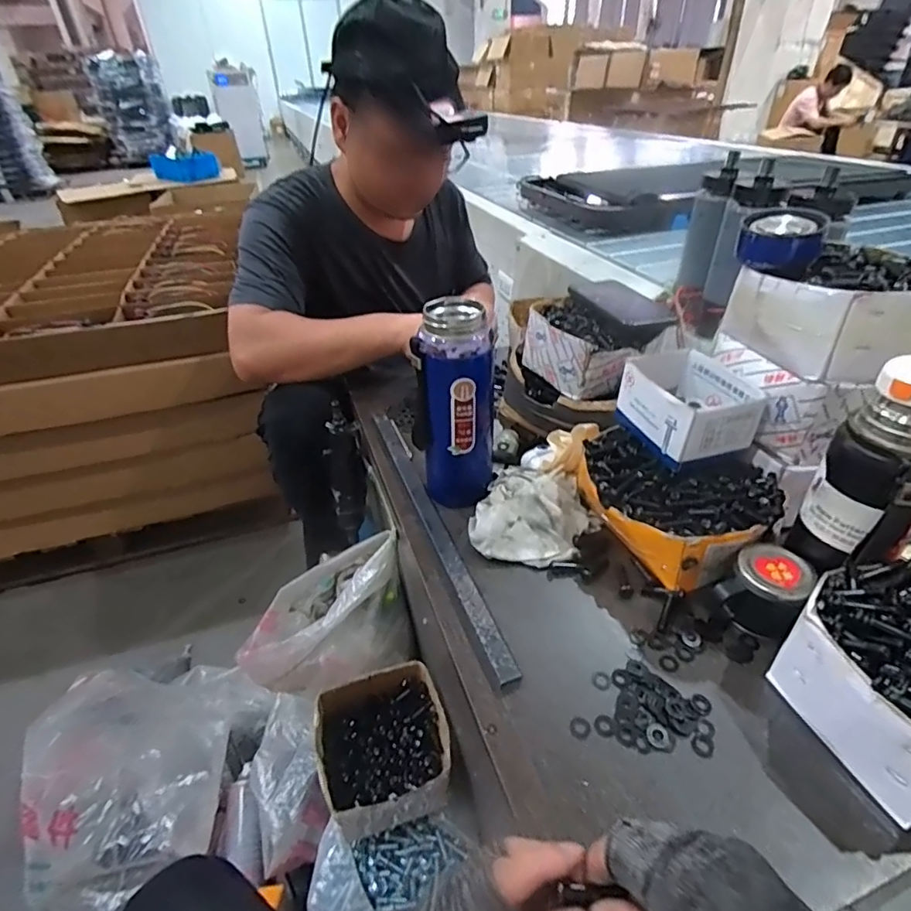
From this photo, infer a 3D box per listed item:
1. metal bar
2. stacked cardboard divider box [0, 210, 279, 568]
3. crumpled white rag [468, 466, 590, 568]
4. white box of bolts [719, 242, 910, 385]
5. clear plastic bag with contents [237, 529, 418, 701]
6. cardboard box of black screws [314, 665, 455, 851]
[{"bbox_3d":[-0.033,0.063,0.587,0.024,0.014,0.432,-14,38,-15],"label":"metal bar"},{"bbox_3d":[-1.047,-0.250,1.470,0.870,0.565,1.011,-12,38,-13],"label":"stacked cardboard divider box"},{"bbox_3d":[0.085,0.059,0.564,0.108,0.033,0.132,12,39,18],"label":"crumpled white rag"},{"bbox_3d":[0.342,-0.133,0.481,0.120,0.078,0.148,-14,38,-15],"label":"white box of bolts"},{"bbox_3d":[-0.189,0.219,0.731,0.243,0.165,0.143,-5,37,-3],"label":"clear plastic bag with contents"},{"bbox_3d":[-0.079,0.342,0.600,0.146,0.108,0.136,-16,39,-18],"label":"cardboard box of black screws"}]

